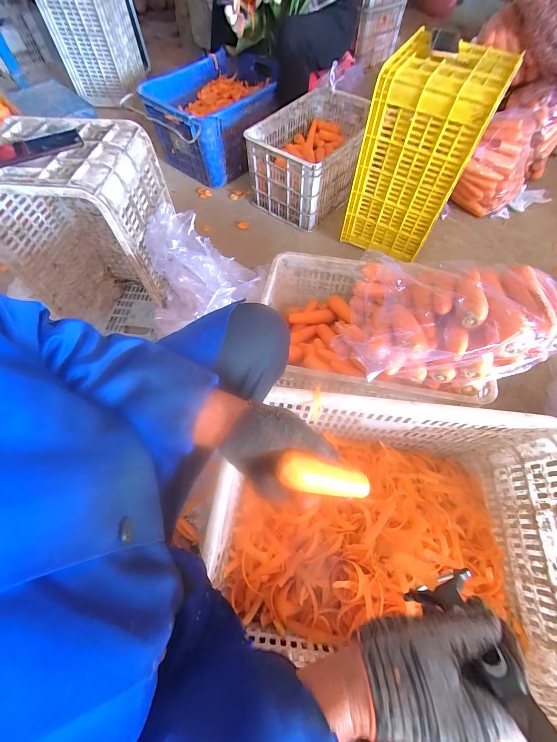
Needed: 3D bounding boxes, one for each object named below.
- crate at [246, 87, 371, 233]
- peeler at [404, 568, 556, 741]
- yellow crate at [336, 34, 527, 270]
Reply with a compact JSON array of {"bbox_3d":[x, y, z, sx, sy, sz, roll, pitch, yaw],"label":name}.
[{"bbox_3d":[0.163,-0.897,1.232,0.356,0.263,0.527,32,68,16],"label":"crate"},{"bbox_3d":[0.174,0.239,0.233,0.066,0.181,0.022,-4,95,-1],"label":"peeler"},{"bbox_3d":[0.438,-0.668,0.956,0.294,0.473,0.283,29,67,15],"label":"yellow crate"}]

